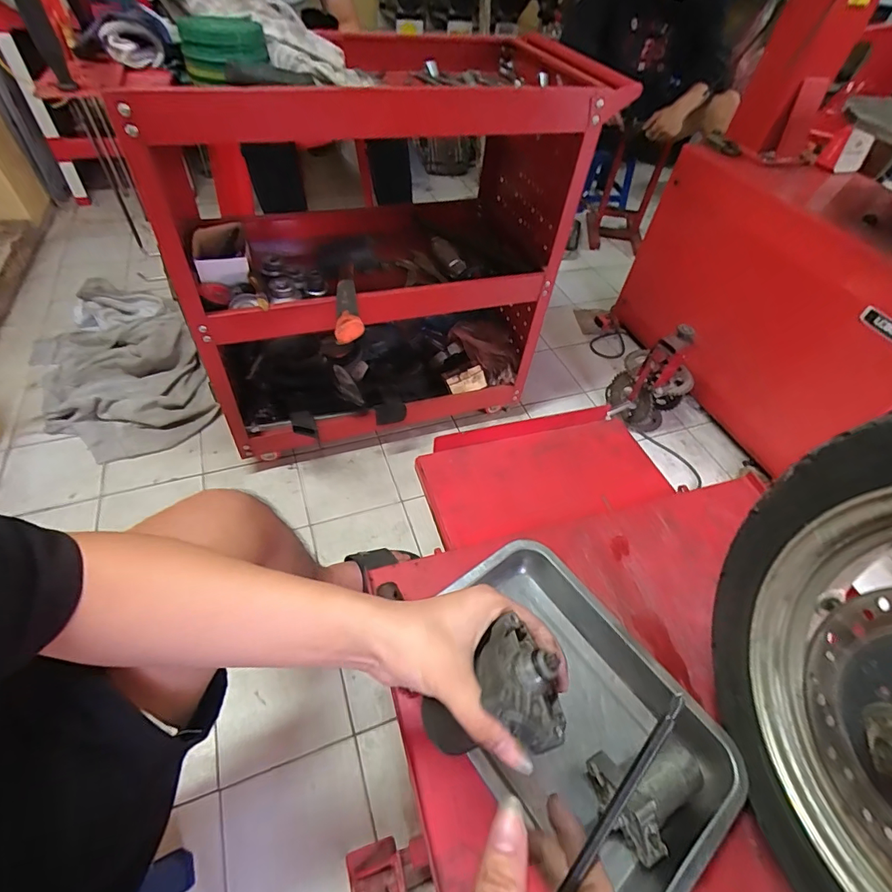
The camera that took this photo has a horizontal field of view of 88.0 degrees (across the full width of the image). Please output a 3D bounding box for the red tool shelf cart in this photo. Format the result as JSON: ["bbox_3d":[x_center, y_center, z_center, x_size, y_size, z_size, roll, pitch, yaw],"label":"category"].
[{"bbox_3d":[-0.130,-0.384,0.966,0.753,0.676,0.478,-17,54,-19],"label":"red tool shelf cart"}]

